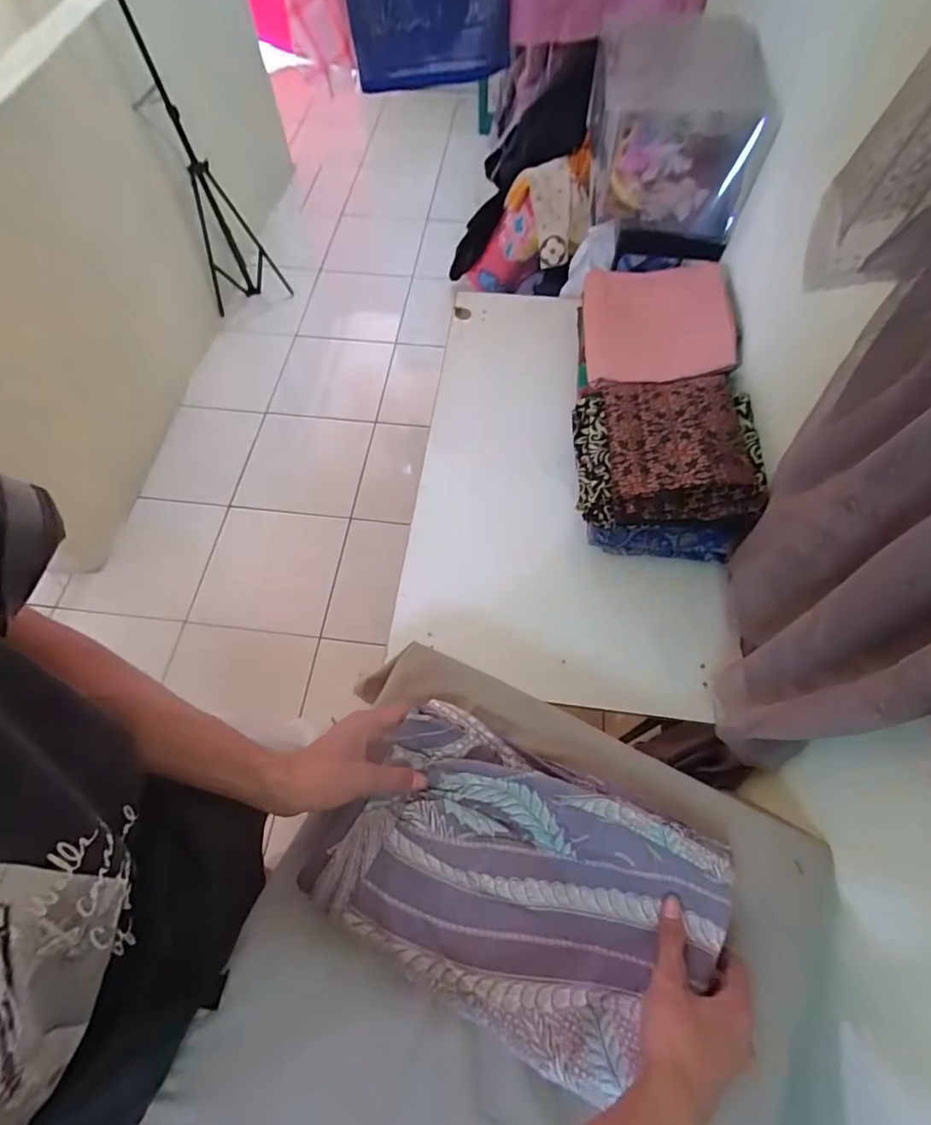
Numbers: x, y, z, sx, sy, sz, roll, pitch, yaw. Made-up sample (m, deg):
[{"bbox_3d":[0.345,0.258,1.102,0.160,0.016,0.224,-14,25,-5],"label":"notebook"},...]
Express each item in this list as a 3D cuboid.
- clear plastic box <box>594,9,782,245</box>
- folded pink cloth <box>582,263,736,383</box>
[{"bbox_3d":[0.342,-0.705,0.864,0.267,0.189,0.334,9,64,5],"label":"clear plastic box"},{"bbox_3d":[0.338,-0.417,0.915,0.248,0.024,0.181,2,107,14],"label":"folded pink cloth"}]

